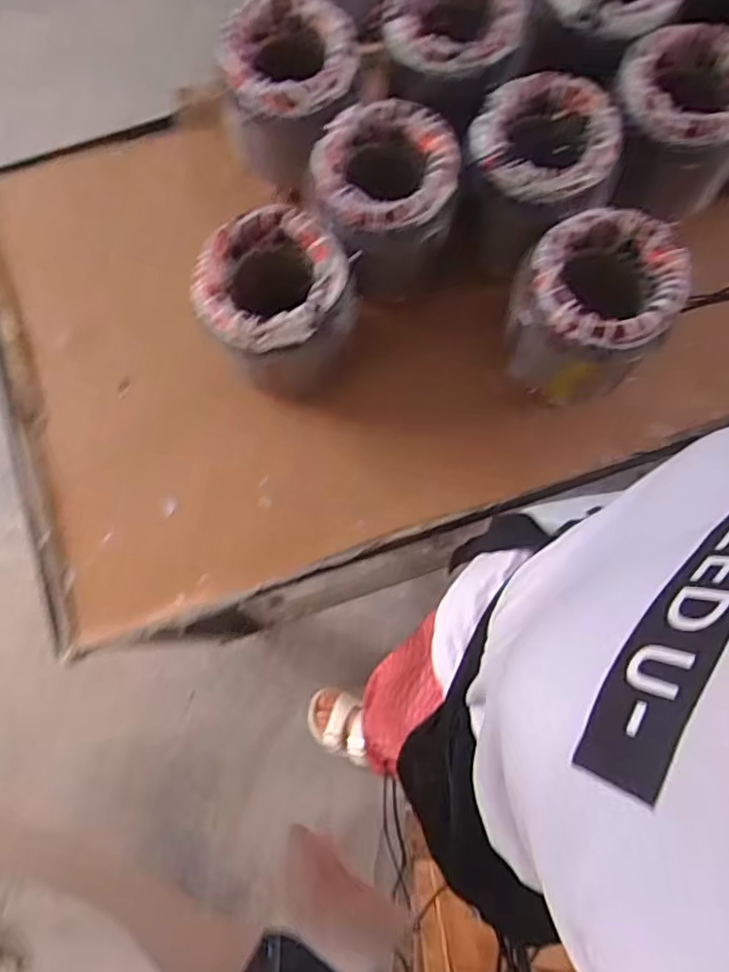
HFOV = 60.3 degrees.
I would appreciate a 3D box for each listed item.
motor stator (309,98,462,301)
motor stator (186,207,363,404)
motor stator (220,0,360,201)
[{"bbox_3d":[0.022,-0.292,0.658,0.137,0.132,0.138,0,77,1],"label":"motor stator"},{"bbox_3d":[-0.085,-0.179,0.643,0.136,0.149,0.128,0,77,1],"label":"motor stator"},{"bbox_3d":[-0.078,-0.431,0.678,0.157,0.120,0.128,-3,77,1],"label":"motor stator"}]

